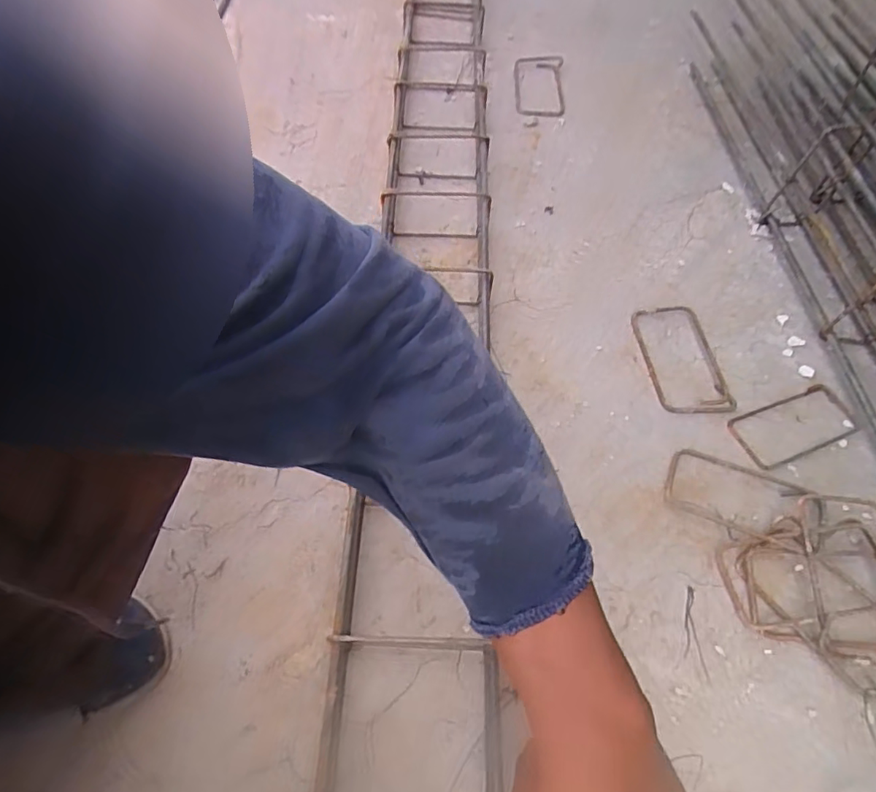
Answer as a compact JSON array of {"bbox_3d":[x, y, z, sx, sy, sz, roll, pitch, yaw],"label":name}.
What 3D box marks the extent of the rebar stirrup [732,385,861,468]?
[{"bbox_3d":[0.412,0.034,0.644,0.154,0.006,0.070,-20,61,-13],"label":"rebar stirrup"}]

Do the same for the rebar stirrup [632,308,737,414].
[{"bbox_3d":[0.302,-0.047,0.685,0.094,0.009,0.157,-6,59,-5],"label":"rebar stirrup"}]

